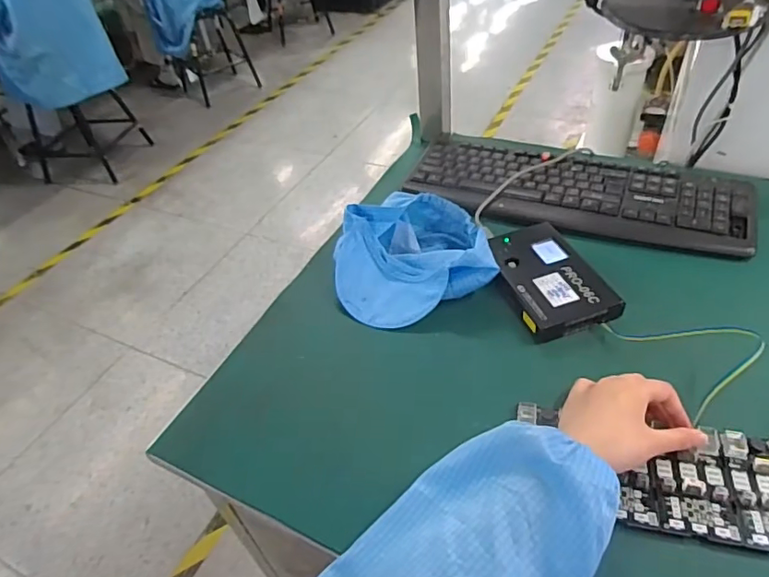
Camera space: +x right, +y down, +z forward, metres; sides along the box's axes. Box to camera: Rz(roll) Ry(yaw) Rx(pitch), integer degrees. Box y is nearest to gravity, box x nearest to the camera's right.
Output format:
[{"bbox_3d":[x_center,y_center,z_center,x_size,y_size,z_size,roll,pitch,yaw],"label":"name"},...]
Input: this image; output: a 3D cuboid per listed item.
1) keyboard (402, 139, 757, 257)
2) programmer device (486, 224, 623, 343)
[{"bbox_3d":[0.252,-0.136,0.728,0.436,0.022,0.170,15,48,22],"label":"keyboard"},{"bbox_3d":[0.187,-0.013,0.619,0.103,0.026,0.158,-14,44,-6],"label":"programmer device"}]

